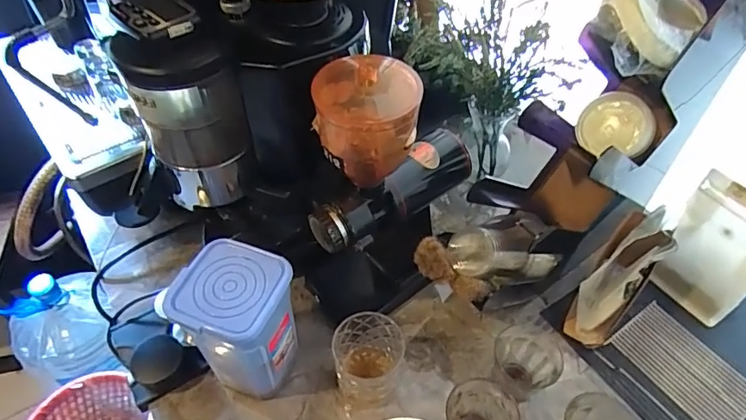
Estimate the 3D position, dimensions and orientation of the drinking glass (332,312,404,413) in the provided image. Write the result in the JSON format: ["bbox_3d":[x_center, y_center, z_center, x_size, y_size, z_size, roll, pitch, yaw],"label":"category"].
[{"bbox_3d":[-0.003,0.186,0.599,0.085,0.089,0.084,-9,50,-9],"label":"drinking glass"}]

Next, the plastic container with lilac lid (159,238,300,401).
[{"bbox_3d":[-0.148,0.139,0.575,0.107,0.193,0.106,19,51,15],"label":"plastic container with lilac lid"}]

